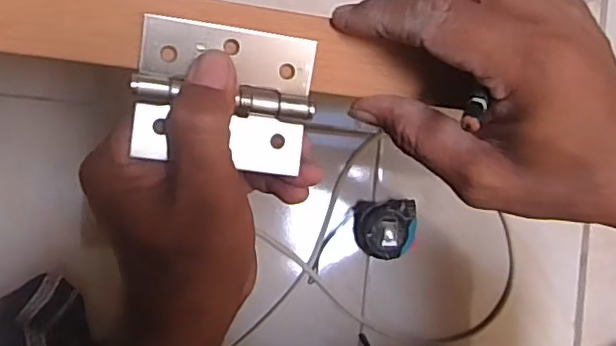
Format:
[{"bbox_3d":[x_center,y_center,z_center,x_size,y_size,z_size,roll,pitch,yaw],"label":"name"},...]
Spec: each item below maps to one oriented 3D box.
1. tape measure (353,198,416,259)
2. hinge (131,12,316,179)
[{"bbox_3d":[0.095,0.070,0.736,0.070,0.051,0.072,-2,89,-7],"label":"tape measure"},{"bbox_3d":[-0.036,-0.033,0.263,0.075,0.016,0.060,6,88,-7],"label":"hinge"}]

